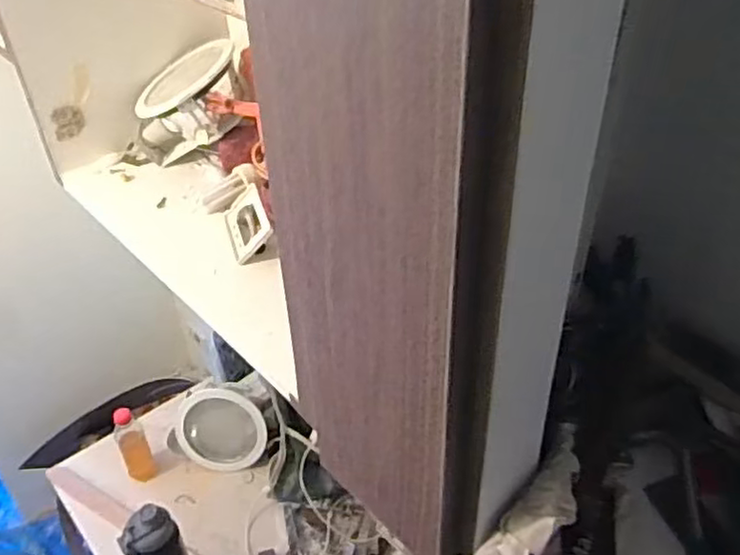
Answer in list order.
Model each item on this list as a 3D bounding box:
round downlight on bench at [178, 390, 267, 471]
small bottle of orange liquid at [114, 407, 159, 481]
[{"bbox_3d":[-0.300,0.308,1.354,0.182,0.157,0.024,4,-2,5],"label":"round downlight on bench"},{"bbox_3d":[-0.470,0.329,1.328,0.055,0.188,0.055,-21,42,-23],"label":"small bottle of orange liquid"}]

